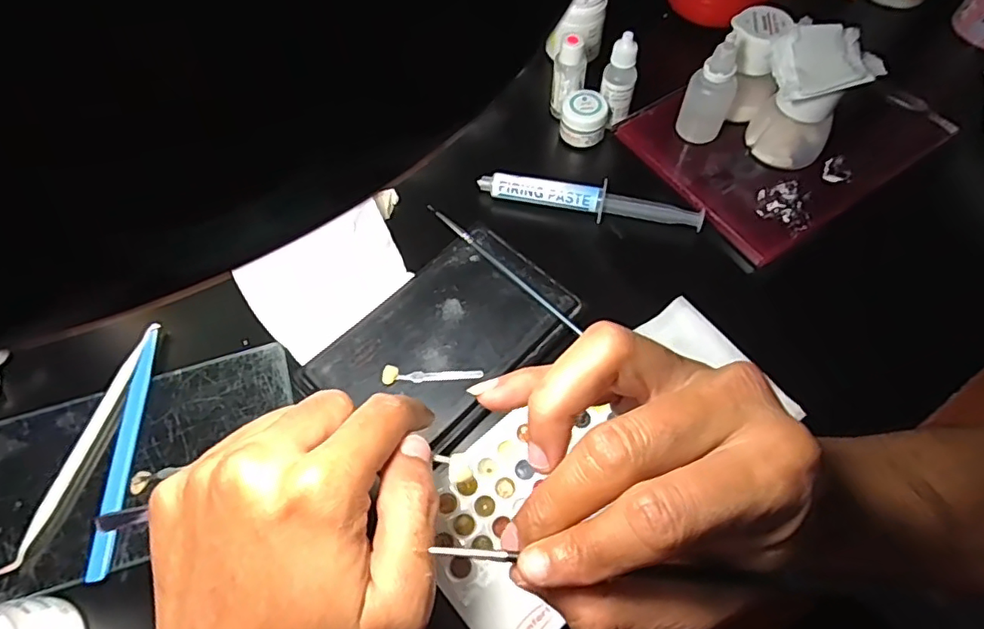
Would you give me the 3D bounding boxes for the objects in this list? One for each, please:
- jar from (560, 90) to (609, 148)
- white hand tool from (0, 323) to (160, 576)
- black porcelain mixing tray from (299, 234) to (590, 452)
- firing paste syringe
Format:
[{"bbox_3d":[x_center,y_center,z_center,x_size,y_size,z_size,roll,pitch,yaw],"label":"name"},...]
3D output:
[{"bbox_3d":[0.067,-0.142,0.415,0.033,0.024,0.032,0,62,0],"label":"jar"},{"bbox_3d":[-0.223,0.067,0.315,0.012,0.006,0.139,12,63,6],"label":"white hand tool"},{"bbox_3d":[-0.024,0.014,0.335,0.146,0.015,0.095,-41,69,-19],"label":"black porcelain mixing tray"},{"bbox_3d":[0.066,-0.077,0.387,0.147,0.019,0.018,12,63,6],"label":"firing paste syringe"}]

